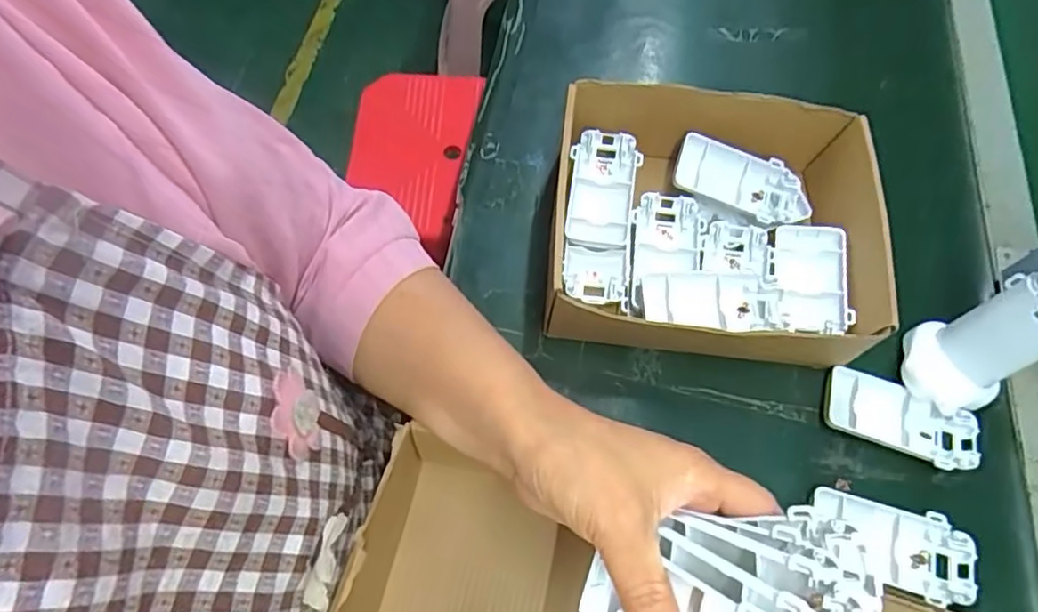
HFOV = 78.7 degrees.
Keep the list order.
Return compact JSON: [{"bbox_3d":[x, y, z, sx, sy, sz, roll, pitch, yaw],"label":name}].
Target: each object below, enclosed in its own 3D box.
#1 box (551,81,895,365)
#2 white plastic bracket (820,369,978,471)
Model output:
[{"bbox_3d":[0.146,-0.054,0.446,0.238,0.068,0.188,6,65,1],"label":"box"},{"bbox_3d":[0.249,0.075,0.413,0.096,0.016,0.044,21,66,7],"label":"white plastic bracket"}]

